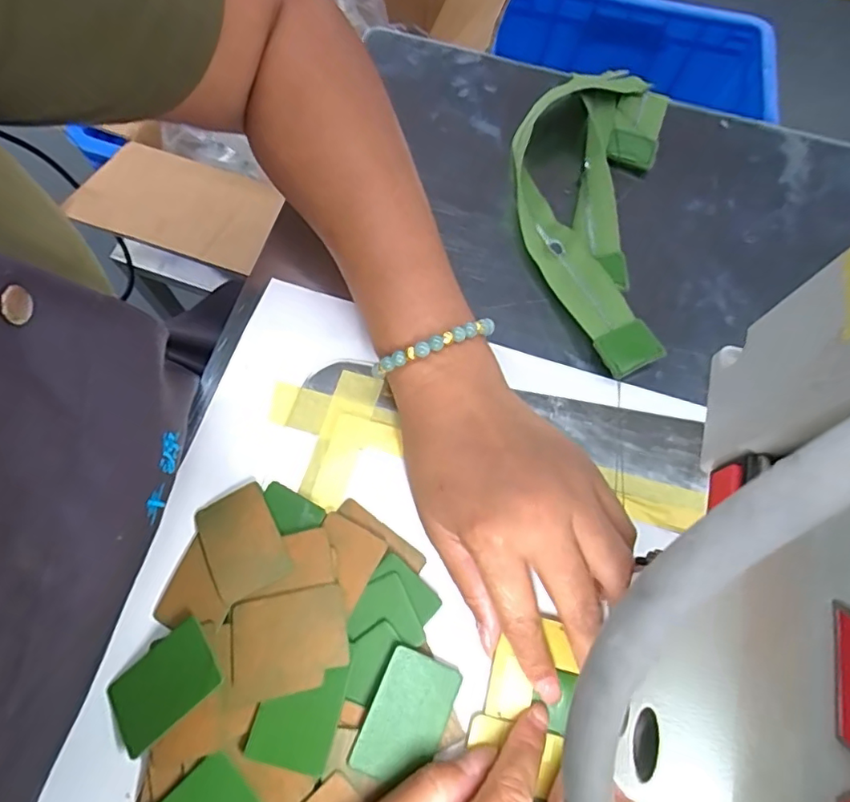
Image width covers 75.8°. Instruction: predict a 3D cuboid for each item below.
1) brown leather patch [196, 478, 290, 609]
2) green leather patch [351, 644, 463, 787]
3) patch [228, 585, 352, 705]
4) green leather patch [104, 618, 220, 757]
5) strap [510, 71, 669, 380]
[{"bbox_3d":[-0.090,0.068,0.267,0.036,0.008,0.050,-27,73,-12],"label":"brown leather patch"},{"bbox_3d":[-0.008,0.140,0.241,0.034,0.005,0.051,23,71,6],"label":"green leather patch"},{"bbox_3d":[-0.061,0.108,0.246,0.052,0.004,0.042,-12,63,-1],"label":"patch"},{"bbox_3d":[-0.117,0.127,0.243,0.053,0.004,0.035,-42,59,0],"label":"green leather patch"},{"bbox_3d":[0.104,-0.125,0.347,0.096,0.019,0.226,9,70,0],"label":"strap"}]

